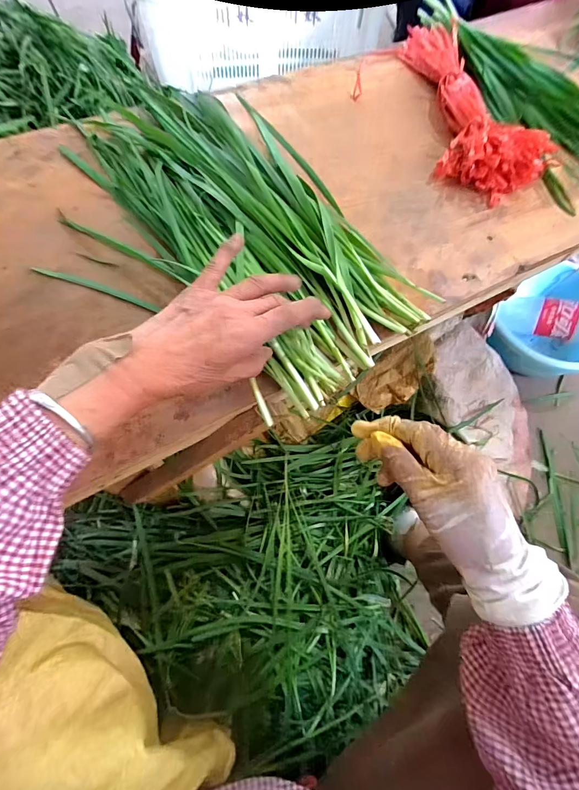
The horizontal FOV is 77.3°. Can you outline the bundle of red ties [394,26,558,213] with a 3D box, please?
[{"bbox_3d":[0.246,-0.393,0.480,0.141,0.046,0.336,-1,66,-3],"label":"bundle of red ties"}]

